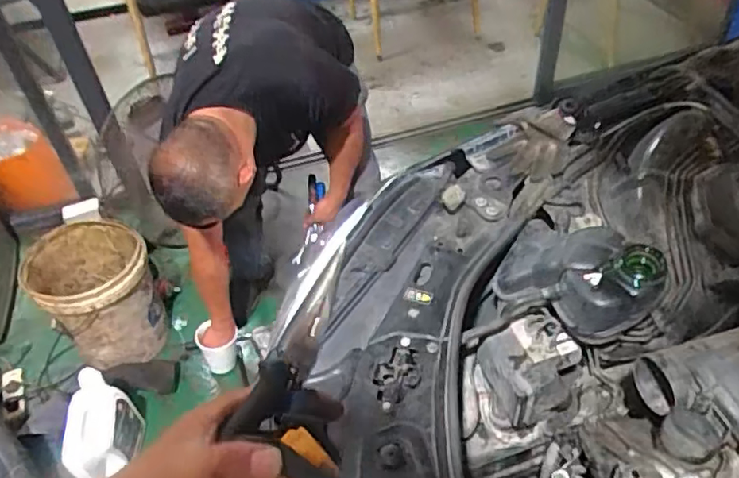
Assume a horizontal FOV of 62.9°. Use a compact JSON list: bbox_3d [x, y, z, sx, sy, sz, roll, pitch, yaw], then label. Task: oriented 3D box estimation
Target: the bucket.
[{"bbox_3d":[-0.749,0.160,1.701,0.281,0.354,0.271,-2,46,2],"label":"bucket"}]

